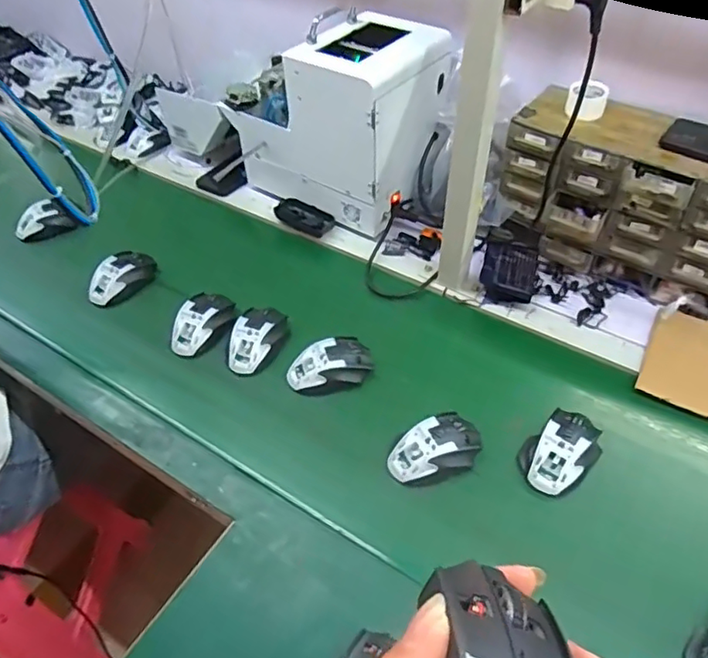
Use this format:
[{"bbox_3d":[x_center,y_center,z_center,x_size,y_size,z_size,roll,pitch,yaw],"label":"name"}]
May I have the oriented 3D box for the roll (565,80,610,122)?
[{"bbox_3d":[0.328,-0.322,0.817,0.052,0.041,0.052,-2,49,2],"label":"roll"}]

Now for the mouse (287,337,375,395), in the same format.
[{"bbox_3d":[-0.031,0.051,0.791,0.120,0.039,0.064,-20,51,-14],"label":"mouse"}]

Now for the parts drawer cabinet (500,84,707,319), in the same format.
[{"bbox_3d":[0.389,-0.189,0.859,0.328,0.207,0.166,19,52,19],"label":"parts drawer cabinet"}]

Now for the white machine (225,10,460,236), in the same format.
[{"bbox_3d":[-0.037,-0.364,0.996,0.327,0.274,0.222,23,54,22],"label":"white machine"}]

